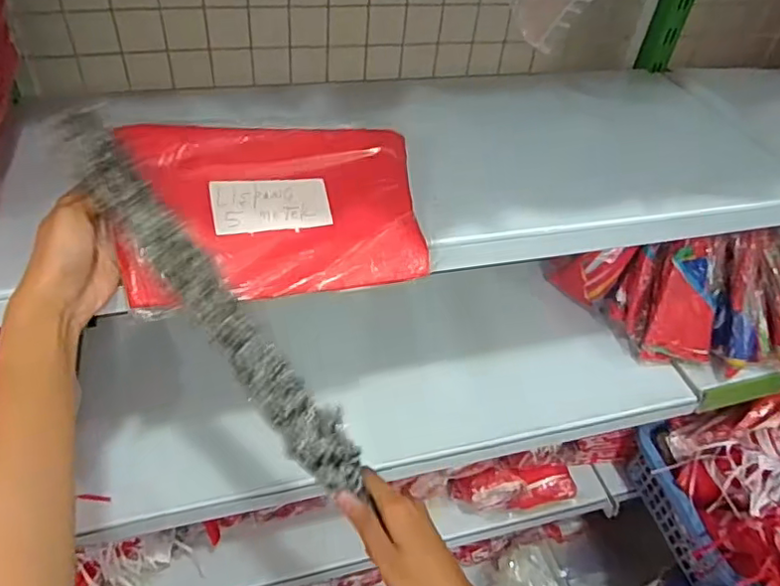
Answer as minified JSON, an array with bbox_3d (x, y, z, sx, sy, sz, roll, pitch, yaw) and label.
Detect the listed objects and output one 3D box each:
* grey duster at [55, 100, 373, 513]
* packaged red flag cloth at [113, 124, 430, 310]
[{"bbox_3d":[-0.128,0.015,0.441,0.039,0.030,0.333,-41,98,-37],"label":"grey duster"},{"bbox_3d":[-0.093,-0.075,0.502,0.246,0.020,0.155,-7,74,-21],"label":"packaged red flag cloth"}]

